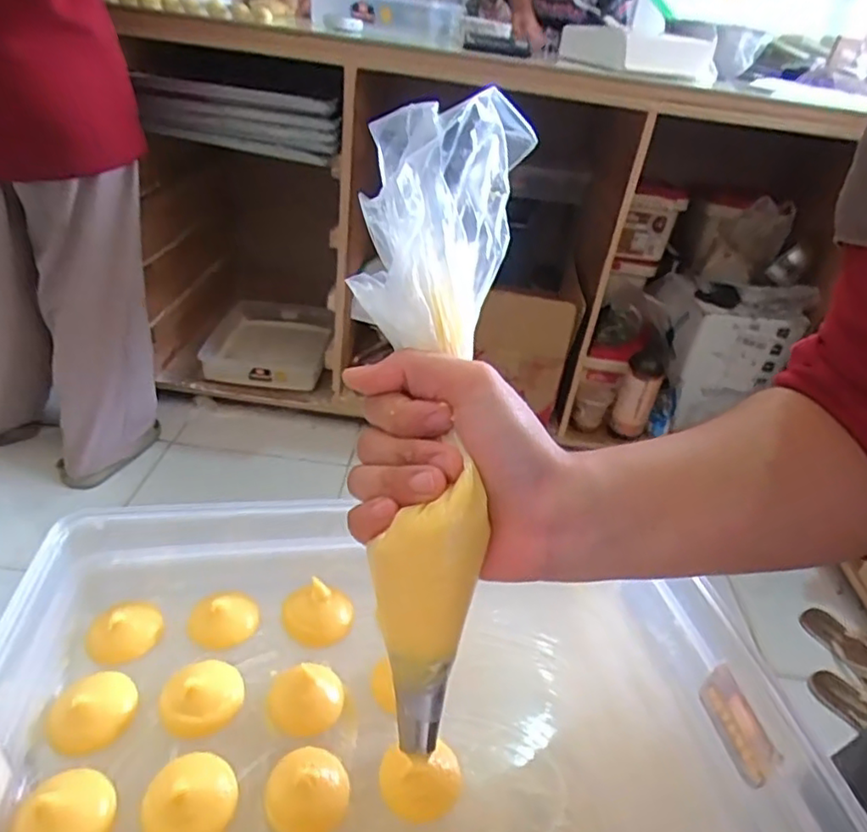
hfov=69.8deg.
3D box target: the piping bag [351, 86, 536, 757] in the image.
[{"bbox_3d":[0.004,-0.012,0.252,0.071,0.048,0.264,3,74,-7],"label":"piping bag"}]

